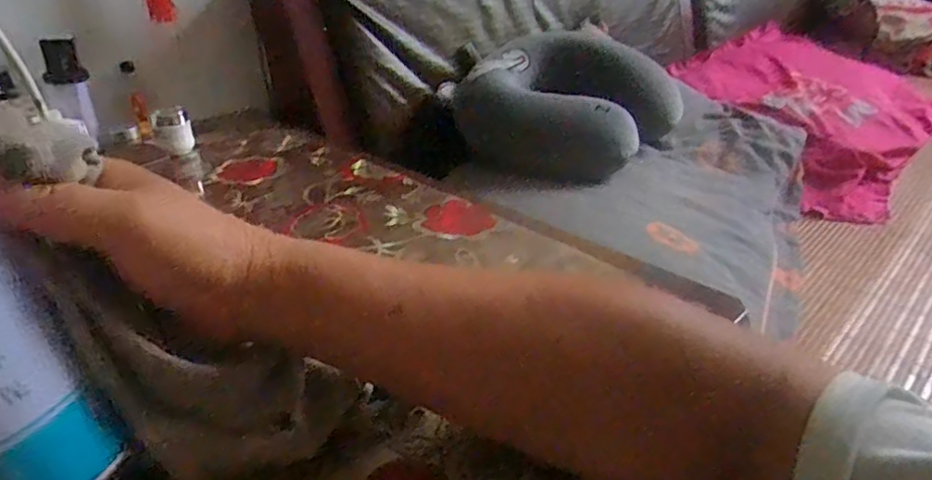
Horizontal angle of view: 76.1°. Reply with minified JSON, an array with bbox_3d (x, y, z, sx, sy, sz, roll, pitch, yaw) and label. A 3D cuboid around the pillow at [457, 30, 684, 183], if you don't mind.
[{"bbox_3d":[0.130,-0.188,0.799,0.253,0.116,0.233,16,33,30],"label":"pillow"}]

